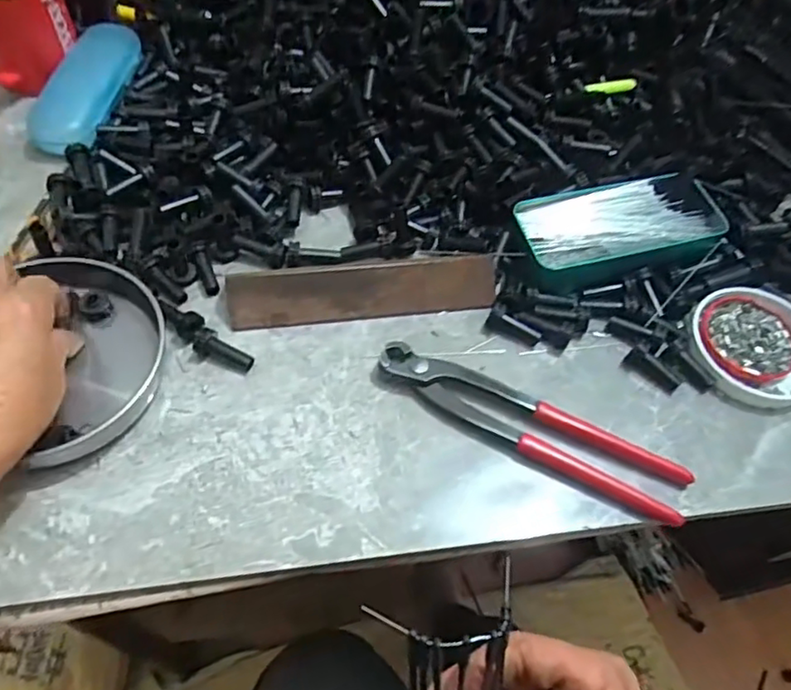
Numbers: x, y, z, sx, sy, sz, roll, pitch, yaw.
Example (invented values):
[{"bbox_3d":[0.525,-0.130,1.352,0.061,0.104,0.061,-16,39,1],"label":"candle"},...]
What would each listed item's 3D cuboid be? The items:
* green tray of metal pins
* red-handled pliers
[{"bbox_3d":[0.166,-0.086,0.457,0.151,0.022,0.074,-16,59,-14],"label":"green tray of metal pins"},{"bbox_3d":[0.080,0.051,0.387,0.197,0.017,0.039,23,58,11],"label":"red-handled pliers"}]

